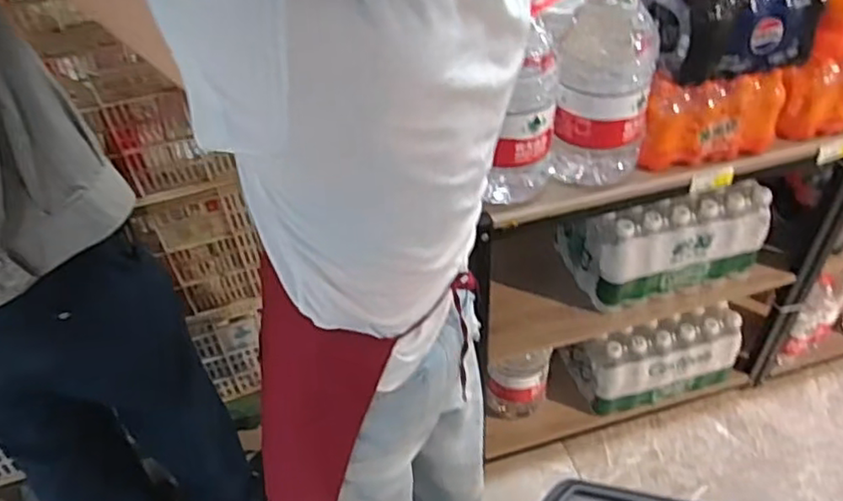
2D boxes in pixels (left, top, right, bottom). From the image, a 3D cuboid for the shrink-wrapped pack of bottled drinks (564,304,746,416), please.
[{"bbox_3d":[0.594,0.231,1.641,0.387,0.247,0.200,-13,46,-8],"label":"shrink-wrapped pack of bottled drinks"}]

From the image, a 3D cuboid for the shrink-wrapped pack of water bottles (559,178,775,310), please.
[{"bbox_3d":[0.535,-0.044,1.433,0.386,0.230,0.207,-12,42,-9],"label":"shrink-wrapped pack of water bottles"}]

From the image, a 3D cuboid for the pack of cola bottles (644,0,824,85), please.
[{"bbox_3d":[0.509,-0.397,1.072,0.254,0.155,0.158,-12,42,-9],"label":"pack of cola bottles"}]

